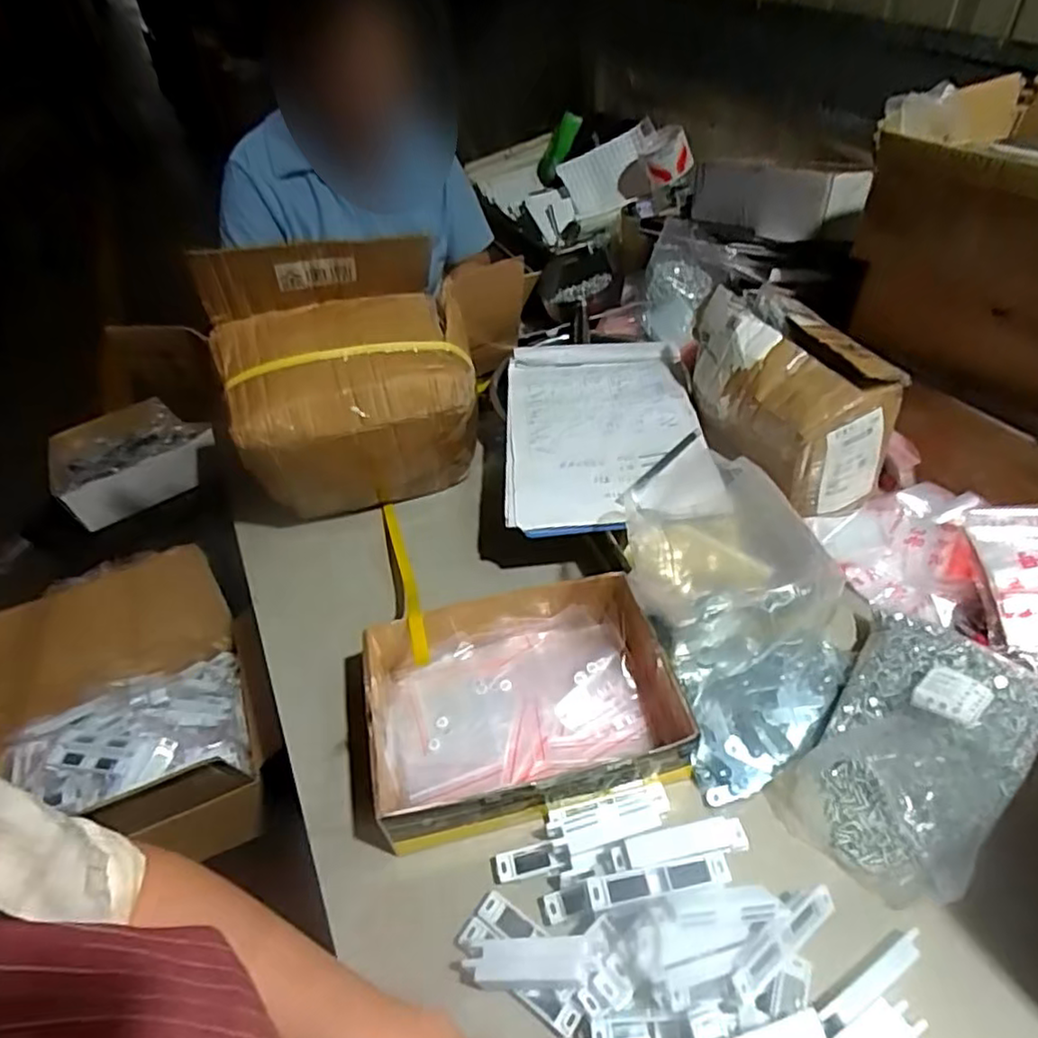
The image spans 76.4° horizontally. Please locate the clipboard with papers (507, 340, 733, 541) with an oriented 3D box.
[{"bbox_3d":[0.091,-0.107,0.750,0.212,0.022,0.299,-6,44,1],"label":"clipboard with papers"}]

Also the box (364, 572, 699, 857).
[{"bbox_3d":[-0.006,0.156,0.572,0.267,0.064,0.184,-12,45,-6],"label":"box"}]

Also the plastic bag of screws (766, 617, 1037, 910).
[{"bbox_3d":[0.317,0.175,0.516,0.136,0.087,0.215,32,56,32],"label":"plastic bag of screws"}]

